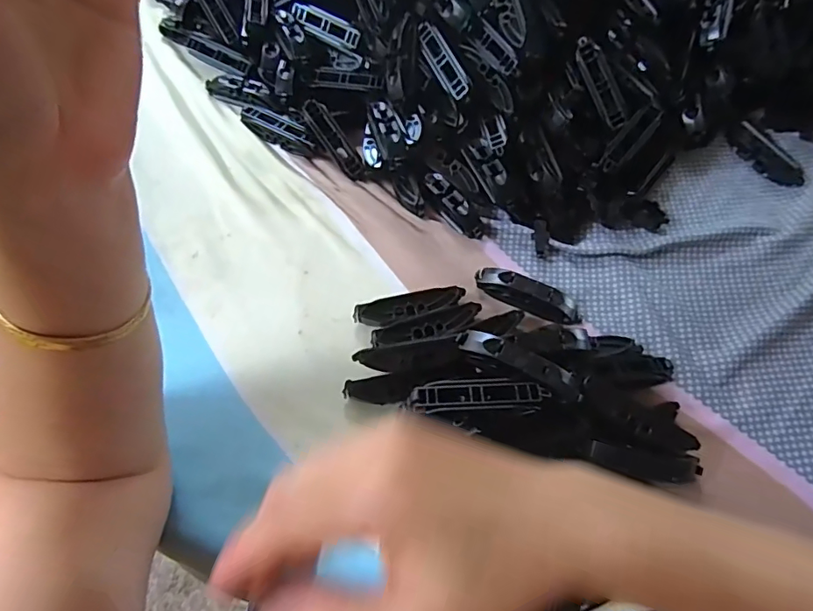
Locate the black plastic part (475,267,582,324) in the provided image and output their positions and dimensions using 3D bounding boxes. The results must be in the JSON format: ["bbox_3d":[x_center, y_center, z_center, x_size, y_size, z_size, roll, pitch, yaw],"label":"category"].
[{"bbox_3d":[0.091,-0.009,0.388,0.079,0.021,0.027,18,64,7],"label":"black plastic part"}]

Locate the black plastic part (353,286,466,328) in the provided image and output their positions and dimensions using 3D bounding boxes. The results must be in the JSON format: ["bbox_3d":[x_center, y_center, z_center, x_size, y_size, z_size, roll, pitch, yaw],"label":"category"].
[{"bbox_3d":[0.003,0.001,0.377,0.080,0.010,0.020,-12,64,-8],"label":"black plastic part"}]

